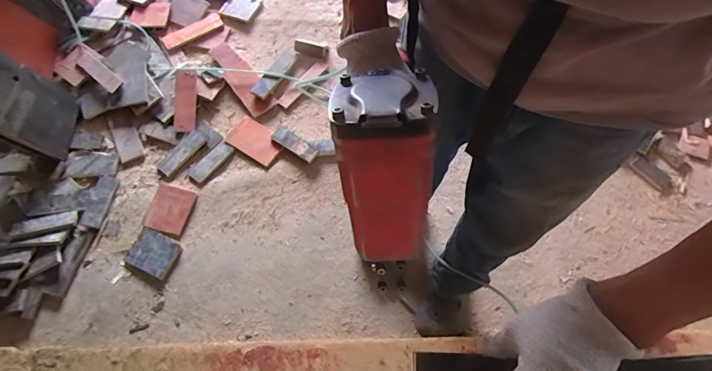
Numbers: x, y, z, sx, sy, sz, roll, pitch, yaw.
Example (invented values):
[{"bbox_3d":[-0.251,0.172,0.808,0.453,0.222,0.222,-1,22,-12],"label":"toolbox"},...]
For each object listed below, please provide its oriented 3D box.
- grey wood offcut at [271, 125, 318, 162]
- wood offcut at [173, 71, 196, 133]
[{"bbox_3d":[-0.219,-0.154,1.428,0.186,0.020,0.067,31,68,17],"label":"grey wood offcut"},{"bbox_3d":[-0.642,-0.312,1.497,0.075,0.021,0.242,1,79,-24],"label":"wood offcut"}]

